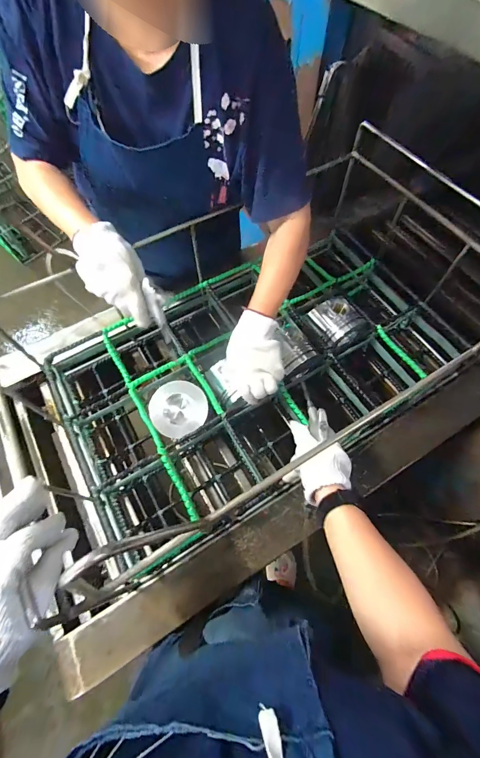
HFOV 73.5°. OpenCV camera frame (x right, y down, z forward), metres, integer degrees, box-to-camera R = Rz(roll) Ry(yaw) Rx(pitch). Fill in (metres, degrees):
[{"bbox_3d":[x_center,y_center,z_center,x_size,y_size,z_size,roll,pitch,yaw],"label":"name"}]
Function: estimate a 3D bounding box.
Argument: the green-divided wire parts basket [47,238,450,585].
[{"bbox_3d":[0.031,-0.039,0.760,0.820,0.183,0.451,-30,70,-11],"label":"green-divided wire parts basket"}]

